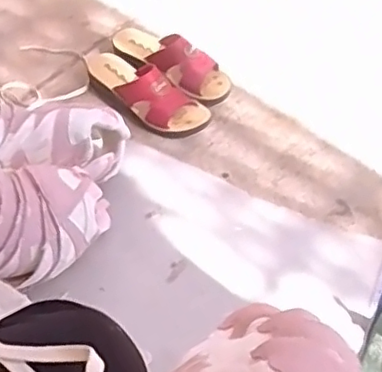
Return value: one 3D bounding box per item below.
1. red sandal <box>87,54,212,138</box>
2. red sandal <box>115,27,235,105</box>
[{"bbox_3d":[-0.082,-0.161,1.032,0.232,0.080,0.088,31,58,16],"label":"red sandal"},{"bbox_3d":[-0.036,-0.221,1.075,0.228,0.074,0.090,31,58,17],"label":"red sandal"}]

